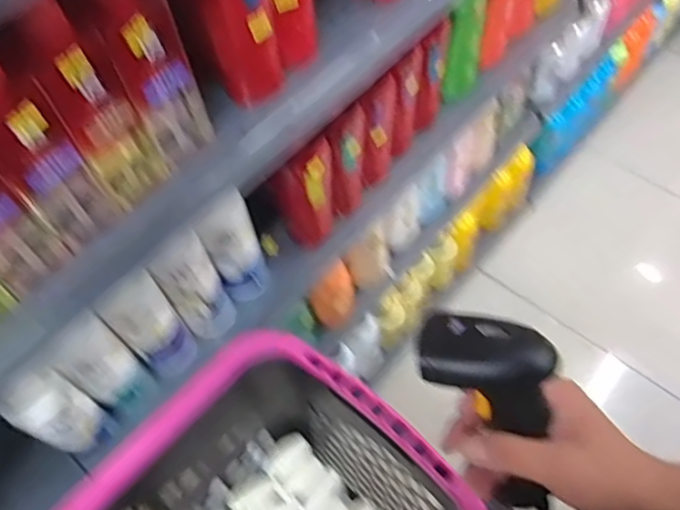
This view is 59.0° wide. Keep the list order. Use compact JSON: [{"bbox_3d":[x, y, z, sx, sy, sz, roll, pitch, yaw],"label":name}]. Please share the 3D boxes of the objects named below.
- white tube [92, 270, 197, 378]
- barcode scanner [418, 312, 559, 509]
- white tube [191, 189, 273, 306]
[{"bbox_3d":[-0.237,0.099,0.780,0.051,0.195,0.072,40,70,23],"label":"white tube"},{"bbox_3d":[0.122,0.115,0.427,0.073,0.183,0.059,-36,23,-16],"label":"barcode scanner"},{"bbox_3d":[-0.140,-0.002,0.833,0.075,0.195,0.039,-39,65,-18],"label":"white tube"}]

